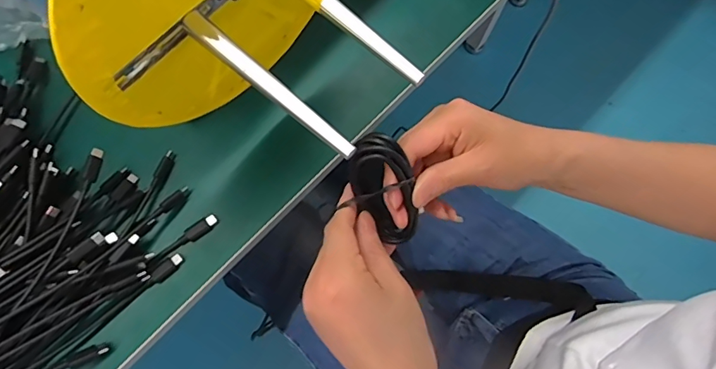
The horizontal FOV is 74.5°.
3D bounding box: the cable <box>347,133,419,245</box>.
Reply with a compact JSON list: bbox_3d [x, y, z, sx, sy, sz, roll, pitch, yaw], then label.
[{"bbox_3d":[0.015,0.004,0.291,0.032,0.018,0.070,-17,107,-6],"label":"cable"}]

